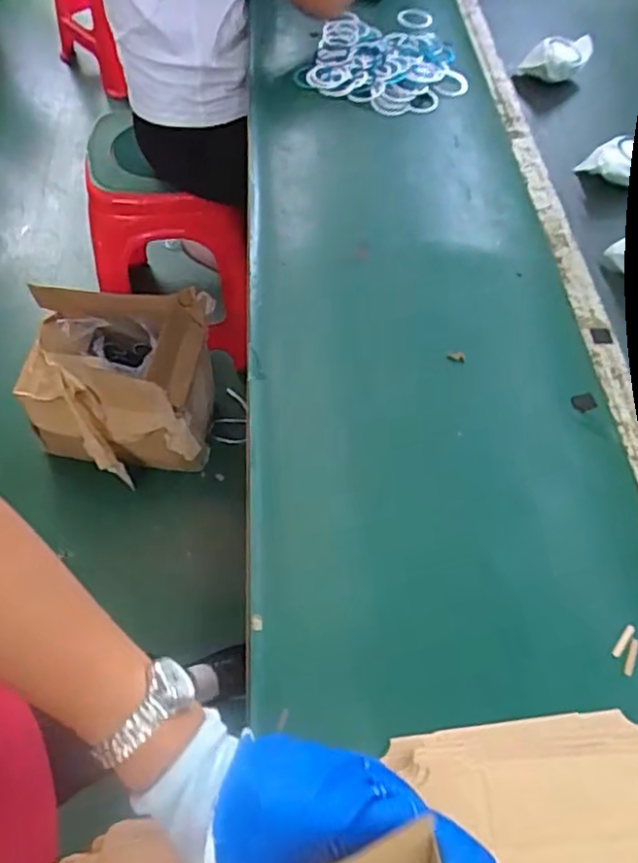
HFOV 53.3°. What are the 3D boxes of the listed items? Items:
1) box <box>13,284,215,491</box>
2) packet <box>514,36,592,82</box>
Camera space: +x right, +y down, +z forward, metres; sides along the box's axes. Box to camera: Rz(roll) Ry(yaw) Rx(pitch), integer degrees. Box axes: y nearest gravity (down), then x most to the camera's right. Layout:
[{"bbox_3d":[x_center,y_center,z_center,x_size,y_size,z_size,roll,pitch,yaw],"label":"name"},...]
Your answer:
[{"bbox_3d":[-0.419,-0.092,1.329,0.374,0.275,0.292,1,58,-3],"label":"box"},{"bbox_3d":[0.367,-0.573,0.982,0.096,0.061,0.050,20,56,10],"label":"packet"}]

